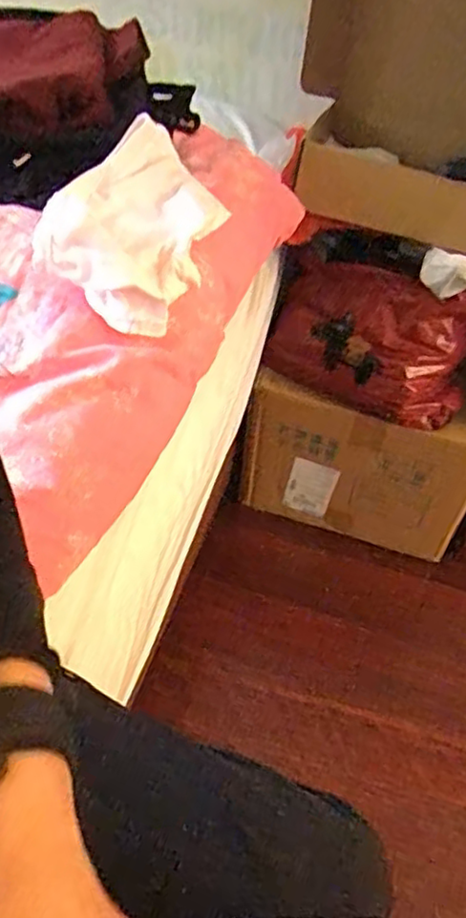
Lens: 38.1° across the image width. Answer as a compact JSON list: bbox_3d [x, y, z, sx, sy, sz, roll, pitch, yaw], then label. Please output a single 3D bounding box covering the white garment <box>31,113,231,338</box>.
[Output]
[{"bbox_3d":[-0.086,-0.213,0.603,0.130,0.077,0.197,14,48,6],"label":"white garment"}]

